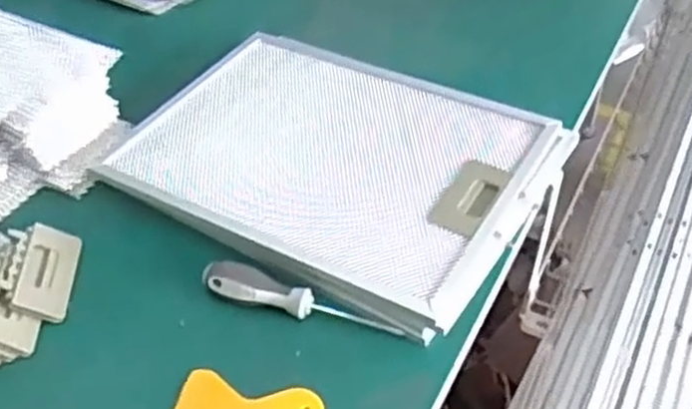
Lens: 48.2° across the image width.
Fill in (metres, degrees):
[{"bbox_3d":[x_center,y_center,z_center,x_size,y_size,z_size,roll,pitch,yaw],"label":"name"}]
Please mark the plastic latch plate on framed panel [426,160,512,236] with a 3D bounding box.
[{"bbox_3d":[0.103,-0.008,0.638,0.042,0.007,0.089,21,48,23],"label":"plastic latch plate on framed panel"}]

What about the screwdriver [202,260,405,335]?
[{"bbox_3d":[-0.036,0.076,0.583,0.152,0.027,0.024,14,46,15],"label":"screwdriver"}]

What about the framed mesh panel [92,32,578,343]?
[{"bbox_3d":[-0.013,-0.042,0.691,0.348,0.026,0.259,21,51,23],"label":"framed mesh panel"}]

